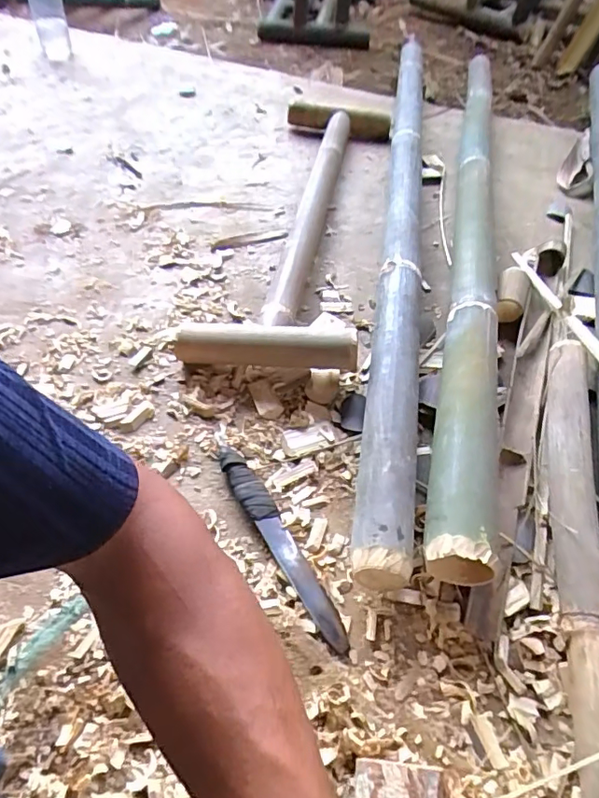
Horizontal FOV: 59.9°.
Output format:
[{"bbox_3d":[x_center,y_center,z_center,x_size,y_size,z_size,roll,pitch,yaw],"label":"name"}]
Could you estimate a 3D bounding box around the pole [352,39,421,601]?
[{"bbox_3d":[0.185,-0.336,0.928,0.063,0.077,1.388,8,52,4],"label":"pole"}]

